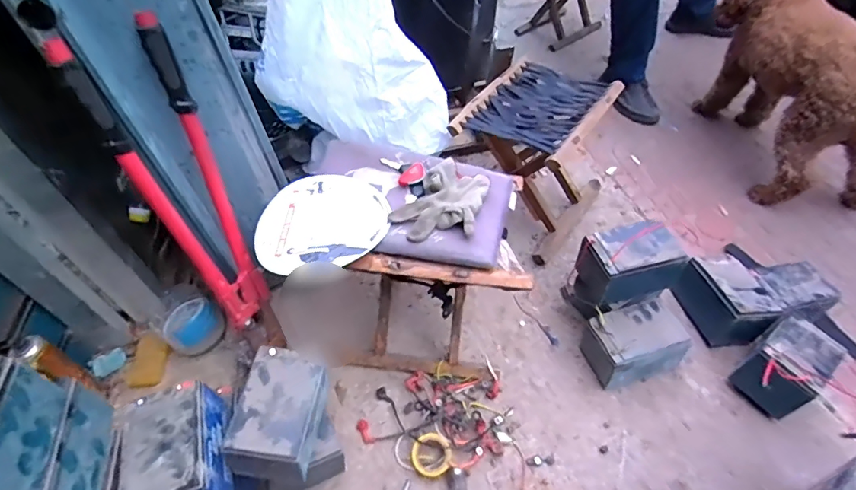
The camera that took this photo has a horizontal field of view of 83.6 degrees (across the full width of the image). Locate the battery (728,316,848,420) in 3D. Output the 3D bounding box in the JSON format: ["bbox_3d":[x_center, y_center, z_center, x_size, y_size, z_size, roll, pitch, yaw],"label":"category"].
[{"bbox_3d":[0.632,0.203,0.835,0.170,0.098,0.107,-35,54,-19],"label":"battery"}]

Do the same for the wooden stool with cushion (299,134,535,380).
[{"bbox_3d":[-0.021,0.026,0.896,0.354,0.331,0.319,4,47,1],"label":"wooden stool with cushion"}]

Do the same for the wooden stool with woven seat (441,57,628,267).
[{"bbox_3d":[0.232,-0.186,1.088,0.274,0.317,0.326,30,53,23],"label":"wooden stool with woven seat"}]

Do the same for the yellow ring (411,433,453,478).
[{"bbox_3d":[0.006,0.338,0.775,0.065,0.015,0.065,-2,48,2],"label":"yellow ring"}]

